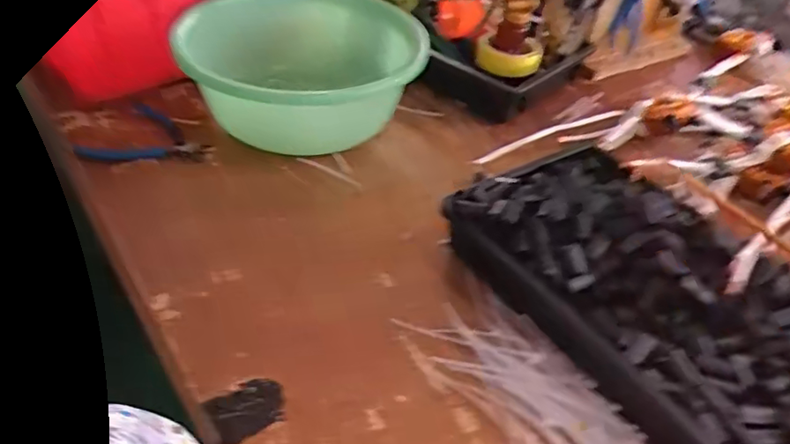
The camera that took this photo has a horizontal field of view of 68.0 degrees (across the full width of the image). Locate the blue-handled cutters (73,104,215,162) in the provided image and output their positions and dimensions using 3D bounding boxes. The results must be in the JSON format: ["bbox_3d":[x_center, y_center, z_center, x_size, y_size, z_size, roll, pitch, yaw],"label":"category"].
[{"bbox_3d":[-0.303,-0.111,0.724,0.147,0.016,0.110,-5,44,-10],"label":"blue-handled cutters"}]

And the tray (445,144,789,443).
[{"bbox_3d":[0.244,0.060,0.568,0.238,0.088,0.360,-24,50,-27],"label":"tray"}]

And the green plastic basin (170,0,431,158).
[{"bbox_3d":[-0.124,-0.204,0.772,0.285,0.141,0.333,-5,44,-10],"label":"green plastic basin"}]

